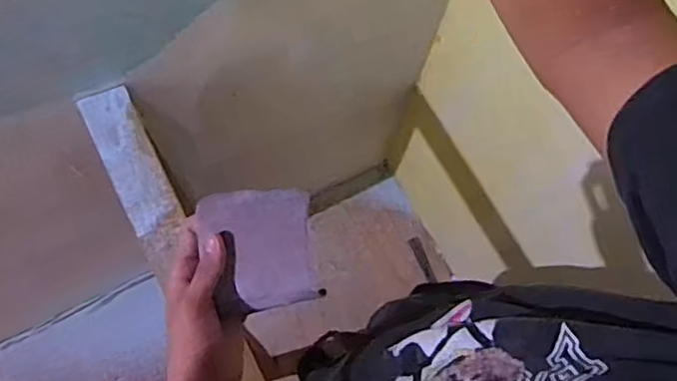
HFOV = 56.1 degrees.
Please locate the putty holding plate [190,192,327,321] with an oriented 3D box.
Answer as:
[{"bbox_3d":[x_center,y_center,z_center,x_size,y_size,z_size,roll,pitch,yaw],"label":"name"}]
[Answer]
[{"bbox_3d":[-0.063,0.044,0.498,0.090,0.013,0.095,-15,82,19],"label":"putty holding plate"}]

